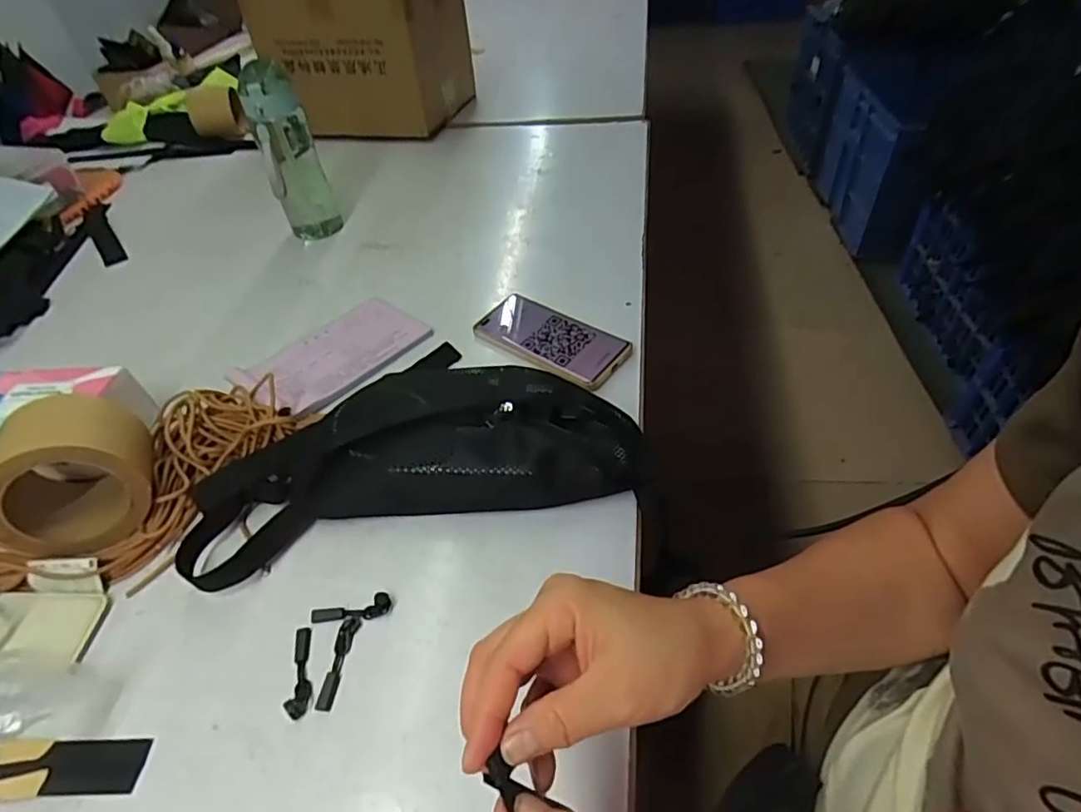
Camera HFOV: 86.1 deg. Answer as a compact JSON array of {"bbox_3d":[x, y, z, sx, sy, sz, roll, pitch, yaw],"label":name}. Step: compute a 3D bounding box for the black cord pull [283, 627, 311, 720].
[{"bbox_3d":[-0.165,0.182,0.400,0.013,0.006,0.061,-9,46,-3],"label":"black cord pull"}]

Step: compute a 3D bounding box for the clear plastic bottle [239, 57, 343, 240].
[{"bbox_3d":[-0.321,-0.317,0.755,0.071,0.213,0.073,-20,48,-13],"label":"clear plastic bottle"}]

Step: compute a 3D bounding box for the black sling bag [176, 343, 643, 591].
[{"bbox_3d":[-0.107,0.032,0.490,0.367,0.075,0.156,-11,46,-6],"label":"black sling bag"}]

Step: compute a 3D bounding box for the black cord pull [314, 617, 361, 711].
[{"bbox_3d":[-0.142,0.177,0.403,0.012,0.004,0.062,2,47,7],"label":"black cord pull"}]

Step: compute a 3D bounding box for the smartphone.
[{"bbox_3d":[0.010,-0.074,0.619,0.167,0.009,0.076,30,56,29],"label":"smartphone"}]

